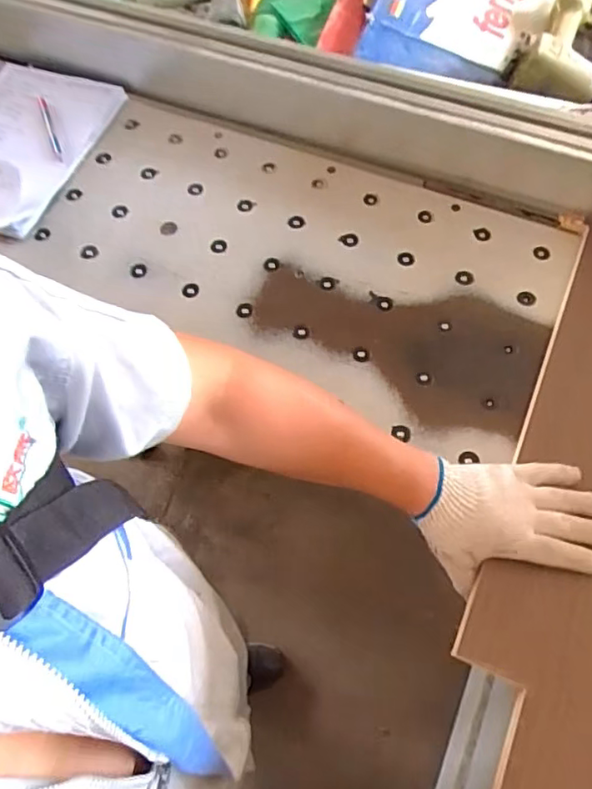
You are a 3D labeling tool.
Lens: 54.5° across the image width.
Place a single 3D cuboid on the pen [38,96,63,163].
[{"bbox_3d":[-0.354,-0.383,0.828,0.011,0.008,0.146,-20,67,-8],"label":"pen"}]

